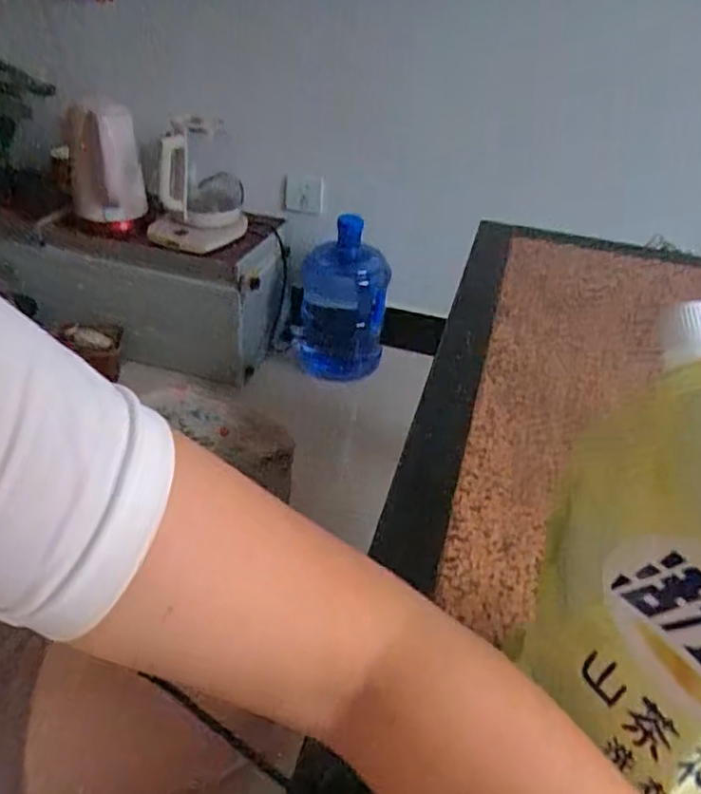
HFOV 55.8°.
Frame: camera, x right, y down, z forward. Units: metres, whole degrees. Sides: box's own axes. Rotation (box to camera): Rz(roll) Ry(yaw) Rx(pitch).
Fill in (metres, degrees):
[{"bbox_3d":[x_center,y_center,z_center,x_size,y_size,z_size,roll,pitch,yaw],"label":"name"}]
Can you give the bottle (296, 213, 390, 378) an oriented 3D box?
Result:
[{"bbox_3d":[-0.020,-0.239,1.554,0.195,0.357,0.186,3,37,-2],"label":"bottle"}]

